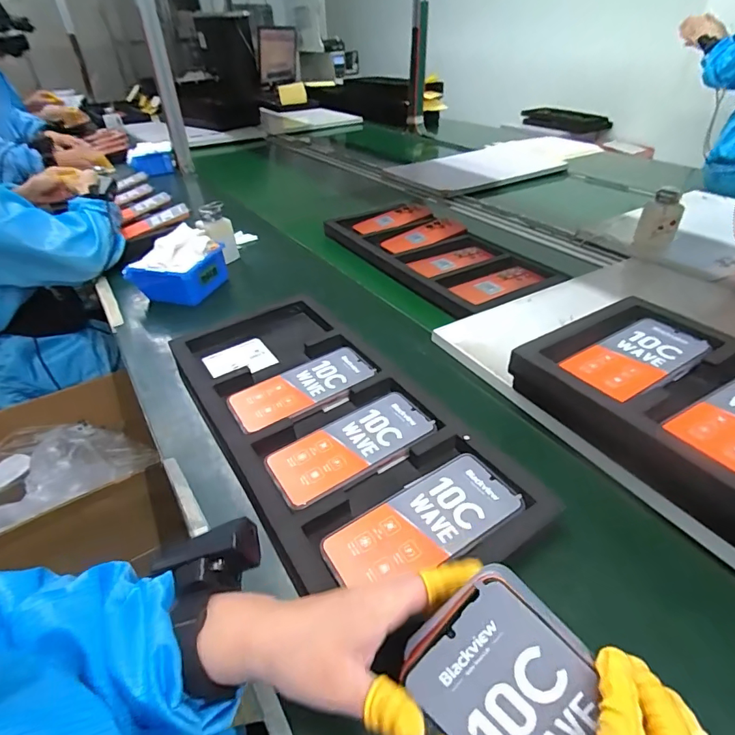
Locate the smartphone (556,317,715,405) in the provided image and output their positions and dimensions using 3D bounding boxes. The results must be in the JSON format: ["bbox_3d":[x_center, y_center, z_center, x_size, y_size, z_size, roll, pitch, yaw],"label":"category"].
[{"bbox_3d":[0.291,-0.012,0.483,0.159,0.011,0.078,-21,42,-24],"label":"smartphone"}]

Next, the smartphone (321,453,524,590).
[{"bbox_3d":[0.050,0.133,0.389,0.168,0.009,0.077,-21,42,-24],"label":"smartphone"}]

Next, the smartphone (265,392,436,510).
[{"bbox_3d":[-0.016,0.081,0.469,0.167,0.006,0.079,-25,42,-21],"label":"smartphone"}]

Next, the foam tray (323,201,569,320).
[{"bbox_3d":[0.118,-0.221,0.876,0.234,0.050,0.472,-22,42,-25],"label":"foam tray"}]

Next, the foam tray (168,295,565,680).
[{"bbox_3d":[-0.053,0.054,0.508,0.220,0.035,0.484,-22,42,-26],"label":"foam tray"}]

